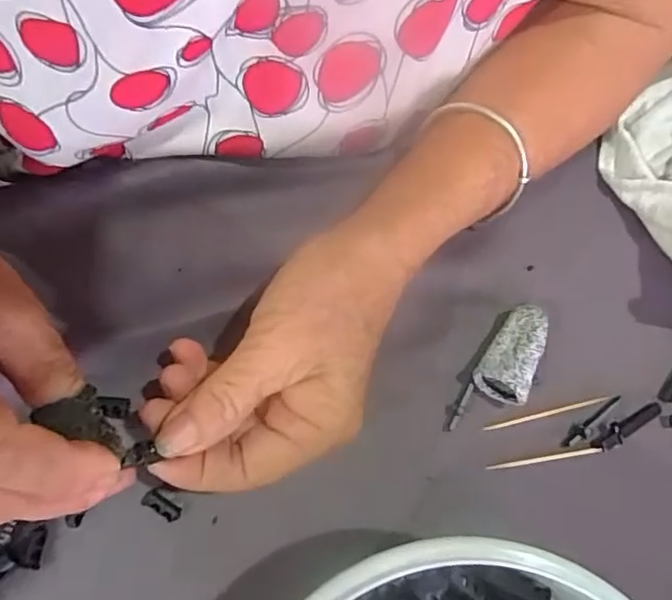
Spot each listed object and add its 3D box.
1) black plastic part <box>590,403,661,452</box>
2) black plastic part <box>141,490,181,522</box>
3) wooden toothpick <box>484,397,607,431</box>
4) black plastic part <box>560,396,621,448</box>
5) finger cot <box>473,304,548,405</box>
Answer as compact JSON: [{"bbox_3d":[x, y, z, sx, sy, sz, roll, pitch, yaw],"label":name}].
[{"bbox_3d":[0.137,0.059,0.283,0.038,0.008,0.009,-28,76,-10],"label":"black plastic part"},{"bbox_3d":[-0.076,0.090,0.265,0.018,0.007,0.008,36,75,-5],"label":"black plastic part"},{"bbox_3d":[0.099,0.054,0.283,0.060,0.004,0.004,-13,74,-6],"label":"wooden toothpick"},{"bbox_3d":[0.119,0.056,0.282,0.037,0.006,0.006,-38,78,-12],"label":"black plastic part"},{"bbox_3d":[0.082,0.024,0.281,0.022,0.022,0.045,27,74,6],"label":"finger cot"}]

